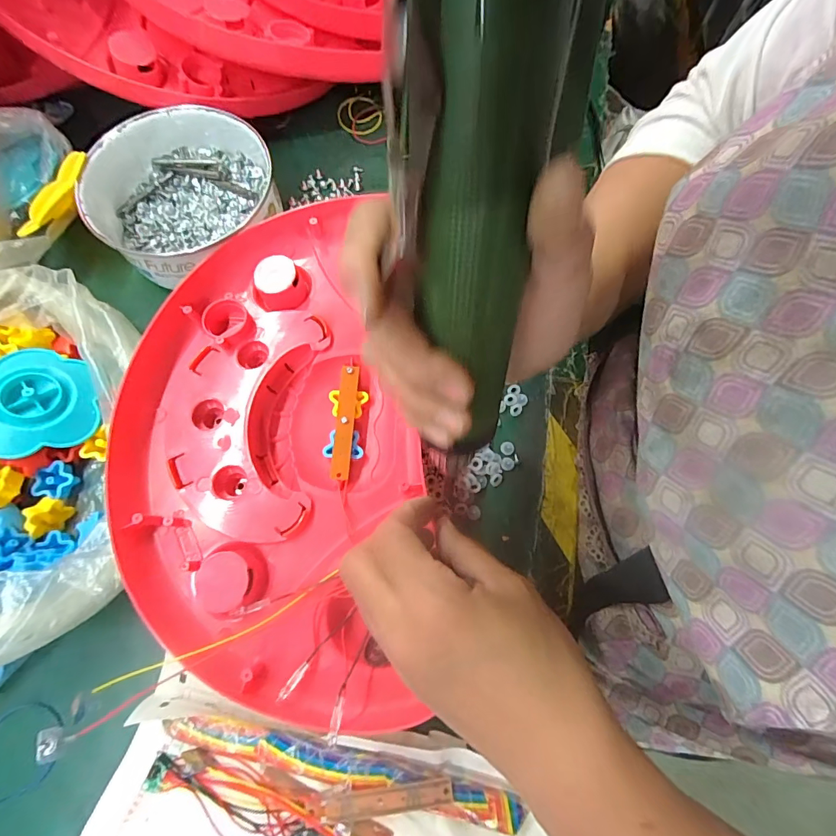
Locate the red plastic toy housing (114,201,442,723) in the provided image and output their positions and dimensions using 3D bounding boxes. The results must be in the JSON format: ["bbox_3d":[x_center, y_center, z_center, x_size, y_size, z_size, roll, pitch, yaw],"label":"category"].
[{"bbox_3d":[-0.098,0.004,0.286,0.188,0.040,0.333,-1,72,1],"label":"red plastic toy housing"}]

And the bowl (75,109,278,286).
[{"bbox_3d":[-0.184,-0.177,0.340,0.138,0.052,0.137,0,72,1],"label":"bowl"}]

